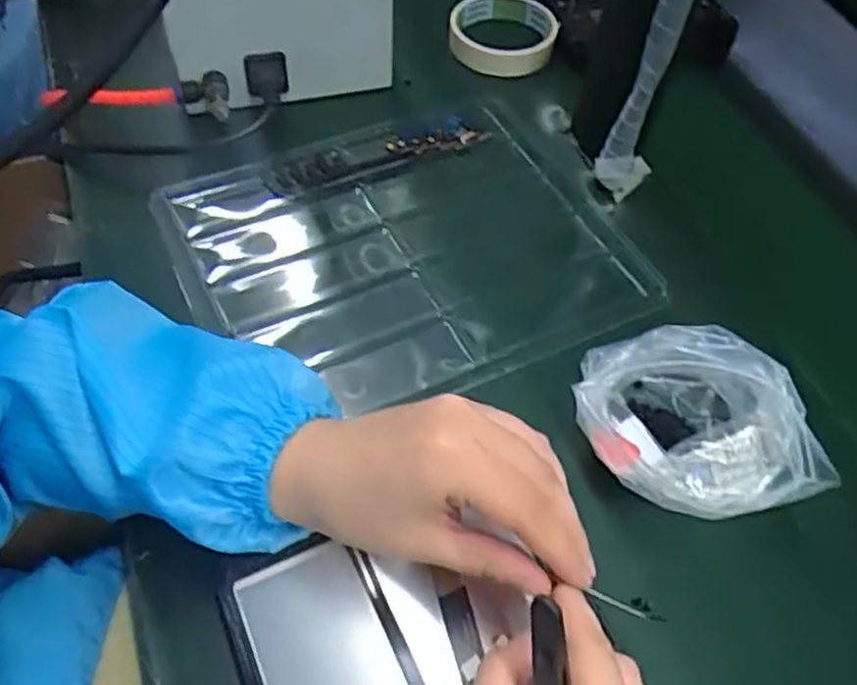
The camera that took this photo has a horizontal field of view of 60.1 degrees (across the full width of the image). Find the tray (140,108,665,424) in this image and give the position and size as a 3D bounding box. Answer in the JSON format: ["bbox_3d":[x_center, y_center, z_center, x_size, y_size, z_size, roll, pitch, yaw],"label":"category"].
[{"bbox_3d":[-0.019,-0.060,0.493,0.268,0.023,0.226,-20,60,-18],"label":"tray"}]

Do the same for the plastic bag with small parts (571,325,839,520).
[{"bbox_3d":[0.138,0.041,0.395,0.114,0.063,0.101,7,55,-1],"label":"plastic bag with small parts"}]

